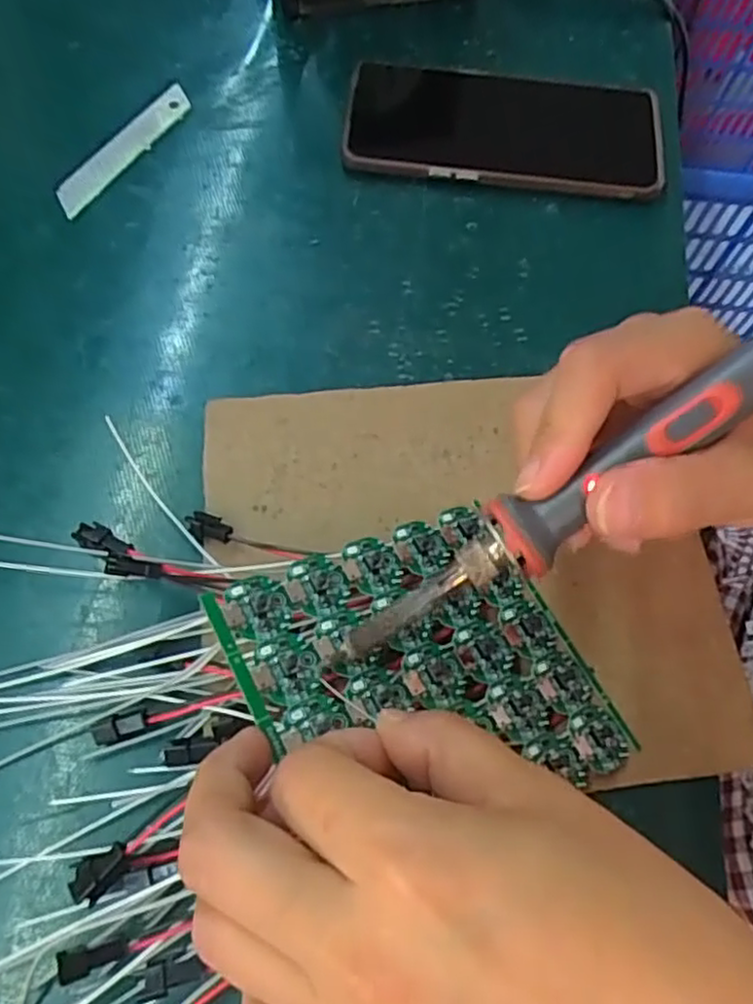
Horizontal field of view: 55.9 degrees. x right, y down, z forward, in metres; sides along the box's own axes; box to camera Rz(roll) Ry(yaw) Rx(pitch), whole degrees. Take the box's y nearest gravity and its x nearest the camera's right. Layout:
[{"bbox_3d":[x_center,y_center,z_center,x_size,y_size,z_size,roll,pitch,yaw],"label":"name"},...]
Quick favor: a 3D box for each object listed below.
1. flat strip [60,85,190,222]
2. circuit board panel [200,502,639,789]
[{"bbox_3d":[-0.131,-0.184,0.369,0.020,0.004,0.100,30,68,11],"label":"flat strip"},{"bbox_3d":[0.018,0.057,0.238,0.117,0.004,0.104,-17,66,-31],"label":"circuit board panel"}]

